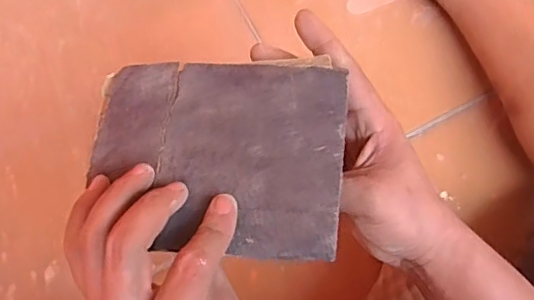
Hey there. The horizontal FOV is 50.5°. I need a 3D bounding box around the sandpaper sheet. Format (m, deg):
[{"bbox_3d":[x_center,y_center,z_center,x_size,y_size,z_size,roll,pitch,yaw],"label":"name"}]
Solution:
[{"bbox_3d":[-0.029,0.001,0.310,0.138,0.009,0.111,0,69,10],"label":"sandpaper sheet"}]

